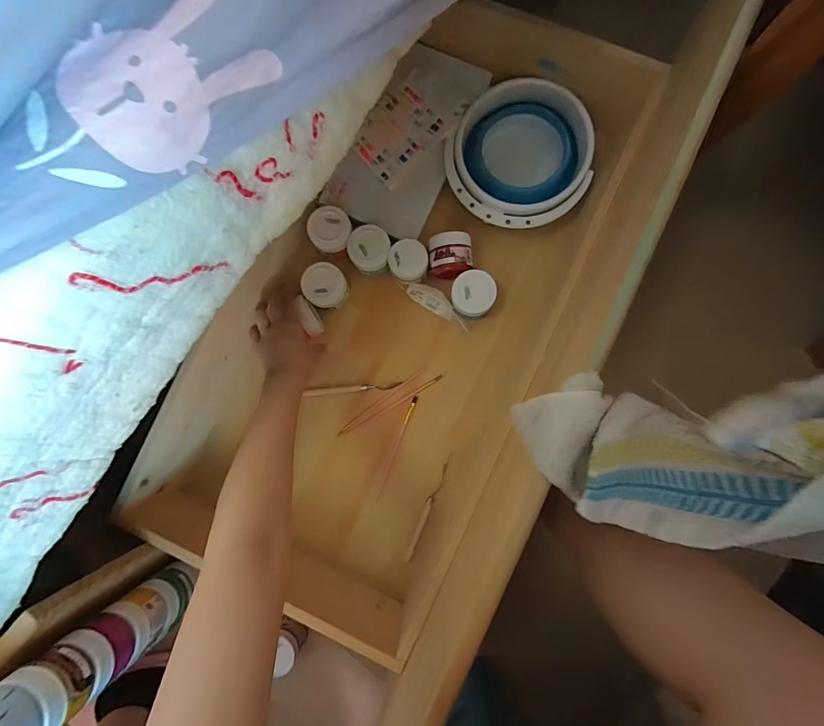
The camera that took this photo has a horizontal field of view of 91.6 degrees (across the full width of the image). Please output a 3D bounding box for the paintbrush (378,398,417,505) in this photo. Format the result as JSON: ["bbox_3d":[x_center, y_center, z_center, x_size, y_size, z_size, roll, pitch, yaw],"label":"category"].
[{"bbox_3d":[-0.024,0.128,0.606,0.009,0.007,0.163,21,88,5],"label":"paintbrush"}]

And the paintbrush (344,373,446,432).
[{"bbox_3d":[-0.025,0.063,0.612,0.174,0.004,0.007,-31,85,1],"label":"paintbrush"}]

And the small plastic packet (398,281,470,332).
[{"bbox_3d":[0.035,-0.093,0.608,0.119,0.010,0.033,29,110,5],"label":"small plastic packet"}]

